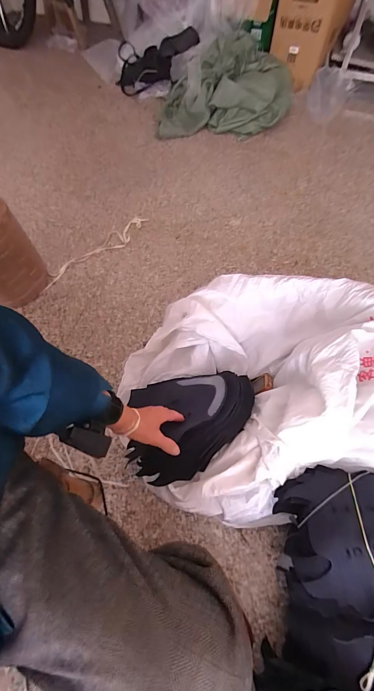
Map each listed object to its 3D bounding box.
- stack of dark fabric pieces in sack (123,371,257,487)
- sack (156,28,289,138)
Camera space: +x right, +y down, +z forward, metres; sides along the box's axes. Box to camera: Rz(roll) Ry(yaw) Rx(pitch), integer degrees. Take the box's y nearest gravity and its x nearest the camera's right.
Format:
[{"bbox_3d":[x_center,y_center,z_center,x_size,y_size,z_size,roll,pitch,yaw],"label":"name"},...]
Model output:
[{"bbox_3d":[0.011,0.149,0.639,0.256,0.110,0.218,-10,64,-3],"label":"stack of dark fabric pieces in sack"},{"bbox_3d":[0.149,-1.060,1.278,0.536,0.239,0.357,-2,64,0],"label":"sack"}]

